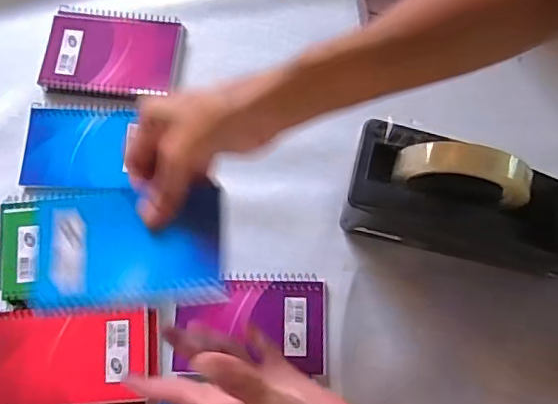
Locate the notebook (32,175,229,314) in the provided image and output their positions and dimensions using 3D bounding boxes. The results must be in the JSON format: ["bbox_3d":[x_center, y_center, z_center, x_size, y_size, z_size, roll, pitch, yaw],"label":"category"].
[{"bbox_3d":[-0.103,0.031,0.383,0.126,0.015,0.080,-4,73,-1],"label":"notebook"}]

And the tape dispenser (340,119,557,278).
[{"bbox_3d":[0.155,-0.002,0.460,0.191,0.128,0.075,13,74,5],"label":"tape dispenser"}]

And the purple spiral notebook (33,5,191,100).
[{"bbox_3d":[-0.169,-0.153,0.562,0.132,0.014,0.096,7,74,3],"label":"purple spiral notebook"}]

